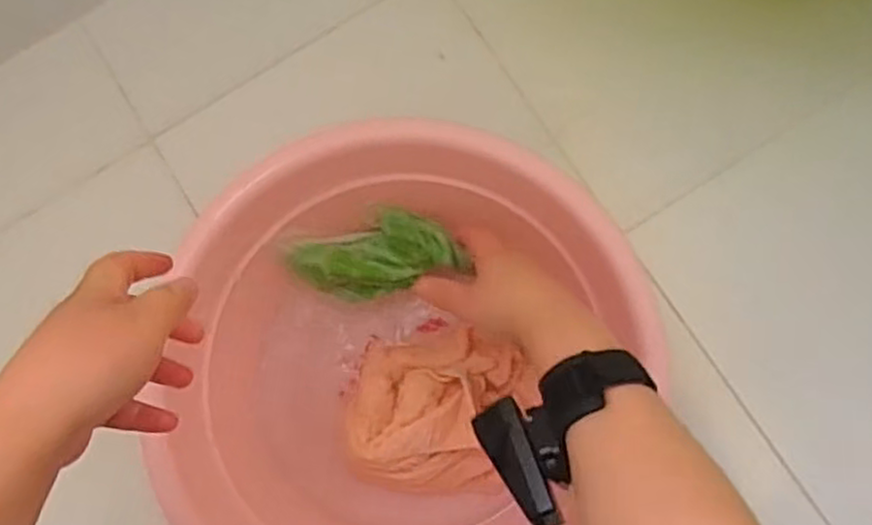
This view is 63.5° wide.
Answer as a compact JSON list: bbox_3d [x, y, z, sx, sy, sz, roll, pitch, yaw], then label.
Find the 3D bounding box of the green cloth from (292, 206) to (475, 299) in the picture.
[{"bbox_3d":[-0.047,-0.009,0.570,0.138,0.038,0.065,-10,81,13],"label":"green cloth"}]

